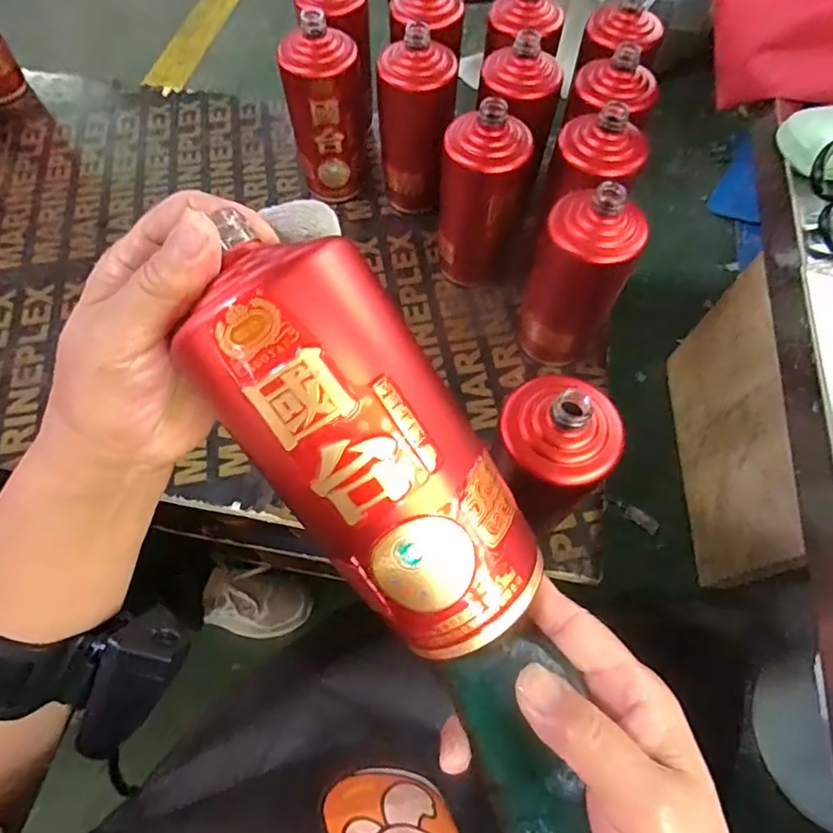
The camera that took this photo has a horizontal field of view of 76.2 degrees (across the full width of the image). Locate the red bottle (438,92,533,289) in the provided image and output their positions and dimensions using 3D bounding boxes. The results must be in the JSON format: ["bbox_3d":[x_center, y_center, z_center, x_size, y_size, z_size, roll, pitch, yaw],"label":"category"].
[{"bbox_3d":[0.067,-0.227,0.556,0.081,0.190,0.081,11,64,5],"label":"red bottle"}]

